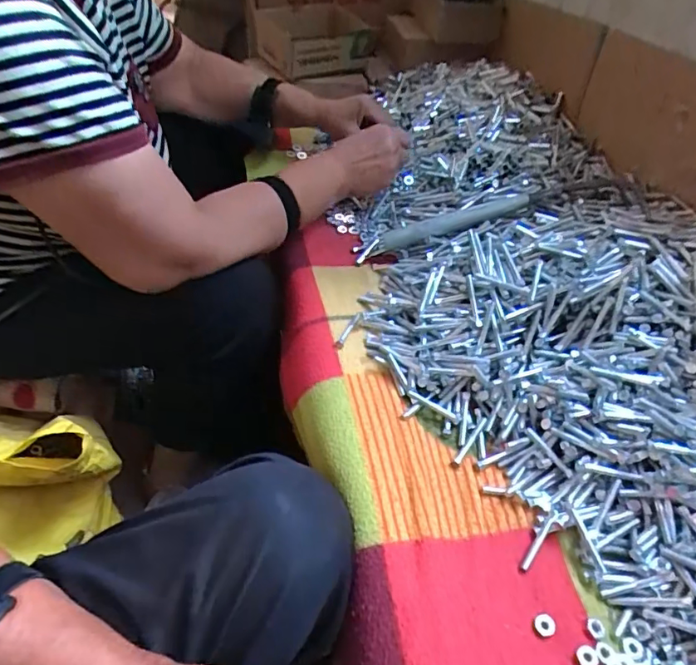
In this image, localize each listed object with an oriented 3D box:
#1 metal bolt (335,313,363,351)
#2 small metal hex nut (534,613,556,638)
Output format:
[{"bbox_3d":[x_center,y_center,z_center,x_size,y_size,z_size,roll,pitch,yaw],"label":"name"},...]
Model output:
[{"bbox_3d":[0.001,-0.001,0.573,0.010,0.011,0.053,24,51,15],"label":"metal bolt"},{"bbox_3d":[0.151,0.224,0.390,0.015,0.004,0.015,-3,49,-8],"label":"small metal hex nut"}]

